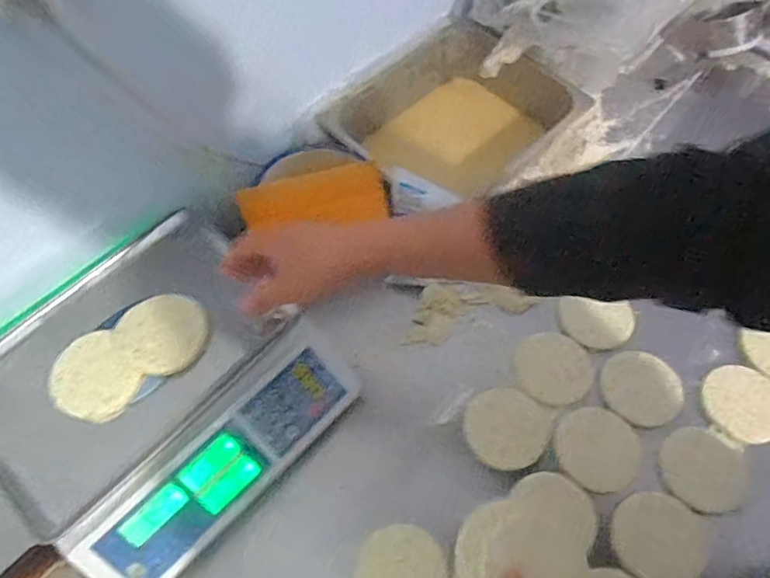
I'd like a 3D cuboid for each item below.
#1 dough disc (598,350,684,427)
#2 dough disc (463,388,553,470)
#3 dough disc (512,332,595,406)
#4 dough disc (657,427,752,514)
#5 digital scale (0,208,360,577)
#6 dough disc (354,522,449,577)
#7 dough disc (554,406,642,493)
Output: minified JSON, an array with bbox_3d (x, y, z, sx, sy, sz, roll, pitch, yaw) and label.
[{"bbox_3d":[0.324,0.125,0.684,0.094,0.008,0.095,-1,62,1],"label":"dough disc"},{"bbox_3d":[0.148,0.168,0.657,0.099,0.011,0.093,-1,62,1],"label":"dough disc"},{"bbox_3d":[0.216,0.101,0.695,0.099,0.008,0.092,-1,62,1],"label":"dough disc"},{"bbox_3d":[0.380,0.214,0.642,0.100,0.010,0.092,-3,62,0],"label":"dough disc"},{"bbox_3d":[-0.260,0.120,0.641,0.323,0.150,0.336,40,70,20],"label":"digital scale"},{"bbox_3d":[0.017,0.323,0.610,0.097,0.008,0.114,26,96,15],"label":"dough disc"},{"bbox_3d":[0.256,0.192,0.652,0.100,0.009,0.095,-1,62,1],"label":"dough disc"}]

